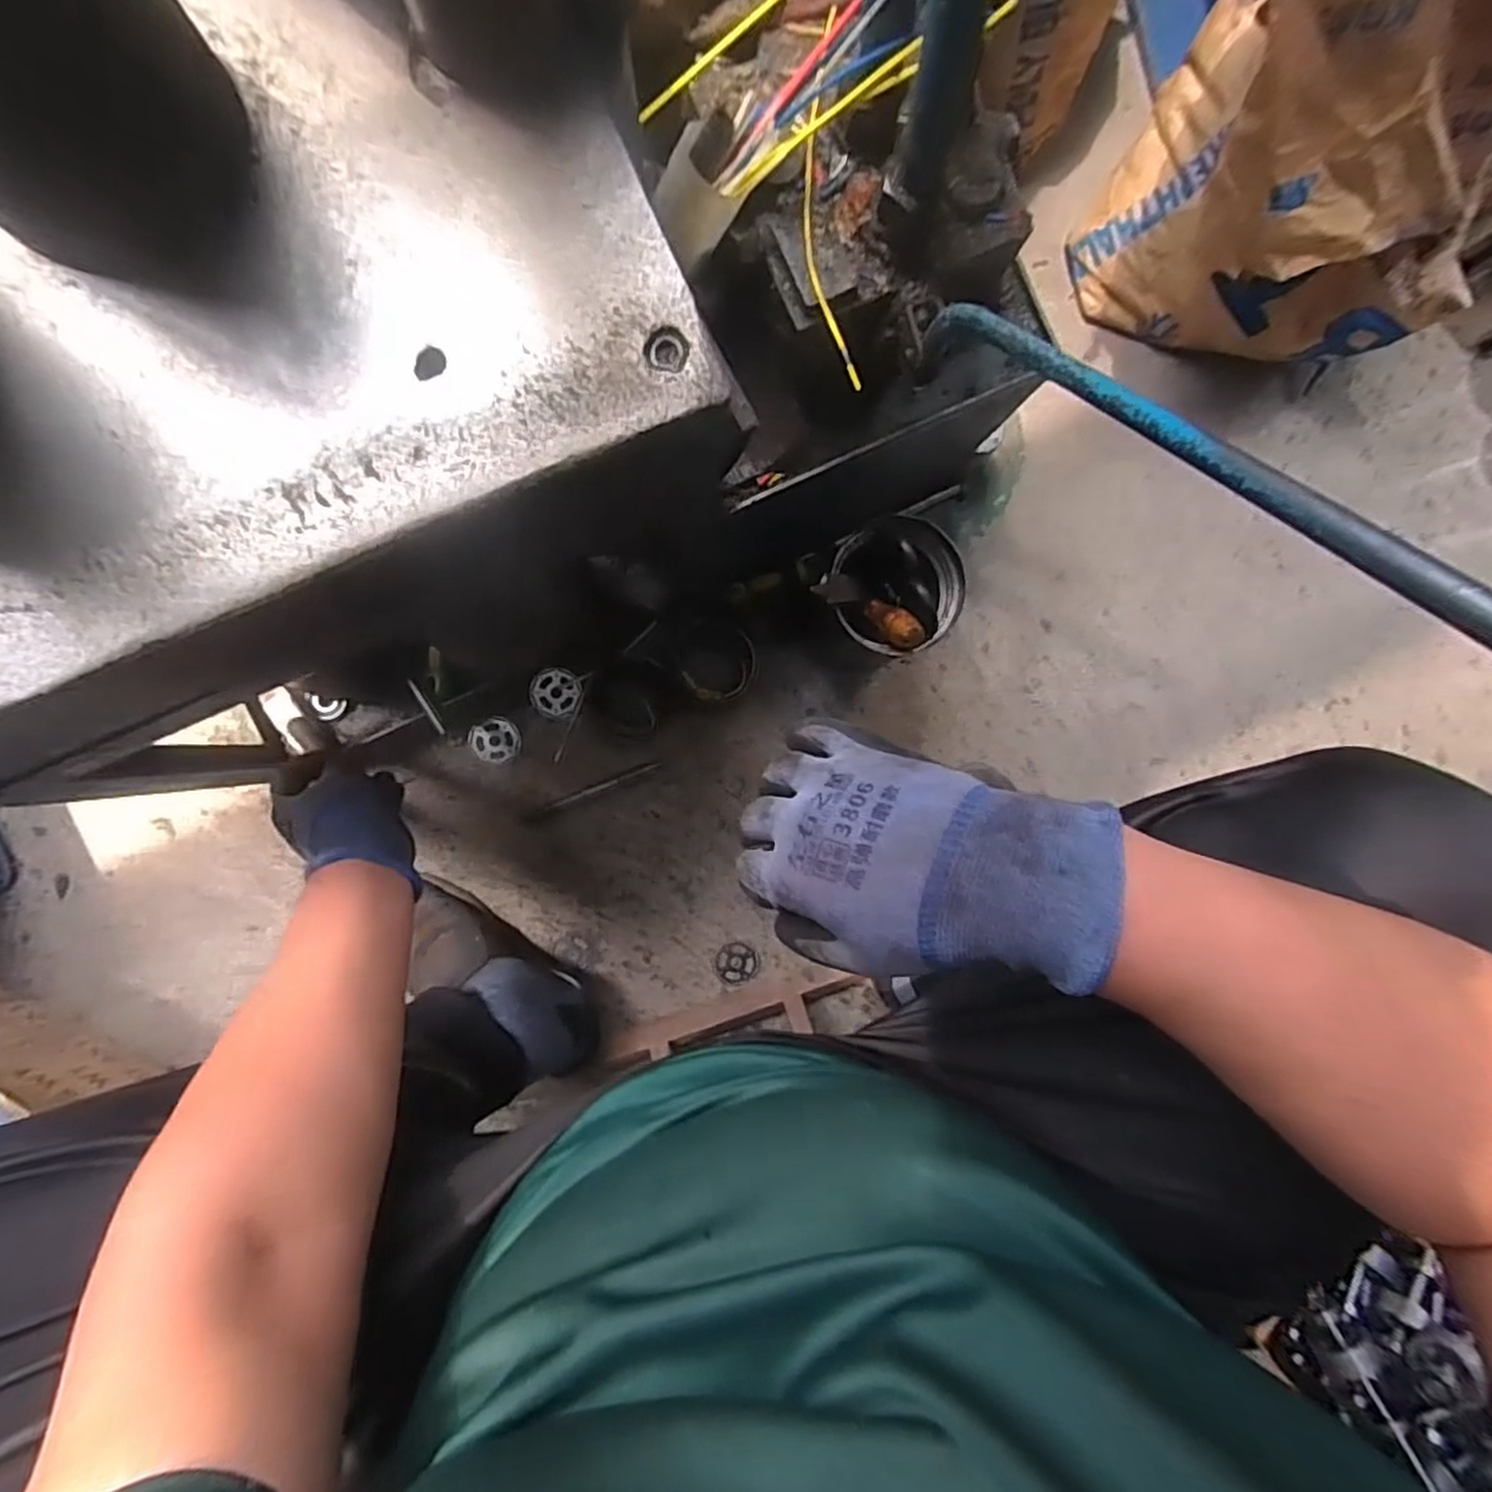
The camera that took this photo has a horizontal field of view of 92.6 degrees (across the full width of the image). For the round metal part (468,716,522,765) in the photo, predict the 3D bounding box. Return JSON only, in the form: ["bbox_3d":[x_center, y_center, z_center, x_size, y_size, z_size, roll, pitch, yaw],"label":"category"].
[{"bbox_3d":[-0.266,-0.006,0.754,0.051,0.007,0.048,0,91,-5],"label":"round metal part"}]

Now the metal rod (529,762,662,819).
[{"bbox_3d":[-0.160,0.045,0.754,0.144,0.010,0.009,-22,93,-4],"label":"metal rod"}]

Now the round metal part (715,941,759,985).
[{"bbox_3d":[-0.010,0.237,0.780,0.045,0.011,0.046,0,91,-5],"label":"round metal part"}]

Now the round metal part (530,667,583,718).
[{"bbox_3d":[-0.200,-0.056,0.752,0.050,0.006,0.049,0,91,-5],"label":"round metal part"}]

